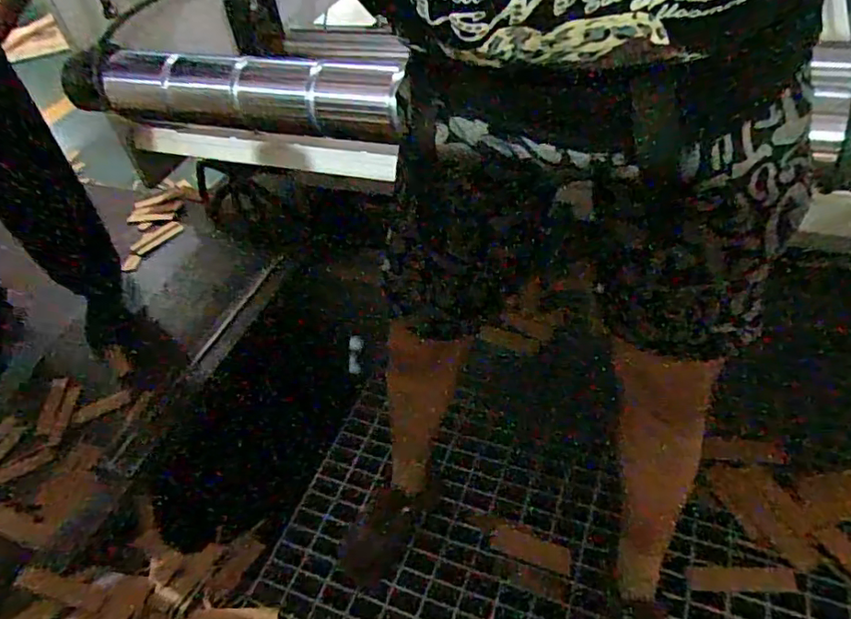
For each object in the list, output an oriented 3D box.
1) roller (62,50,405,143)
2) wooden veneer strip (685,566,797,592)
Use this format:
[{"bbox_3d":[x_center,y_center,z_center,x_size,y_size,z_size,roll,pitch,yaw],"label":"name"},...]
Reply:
[{"bbox_3d":[-0.324,-0.344,0.915,0.640,0.095,0.073,13,49,21],"label":"roller"},{"bbox_3d":[0.499,0.428,0.947,0.157,0.009,0.036,-4,56,12],"label":"wooden veneer strip"}]

